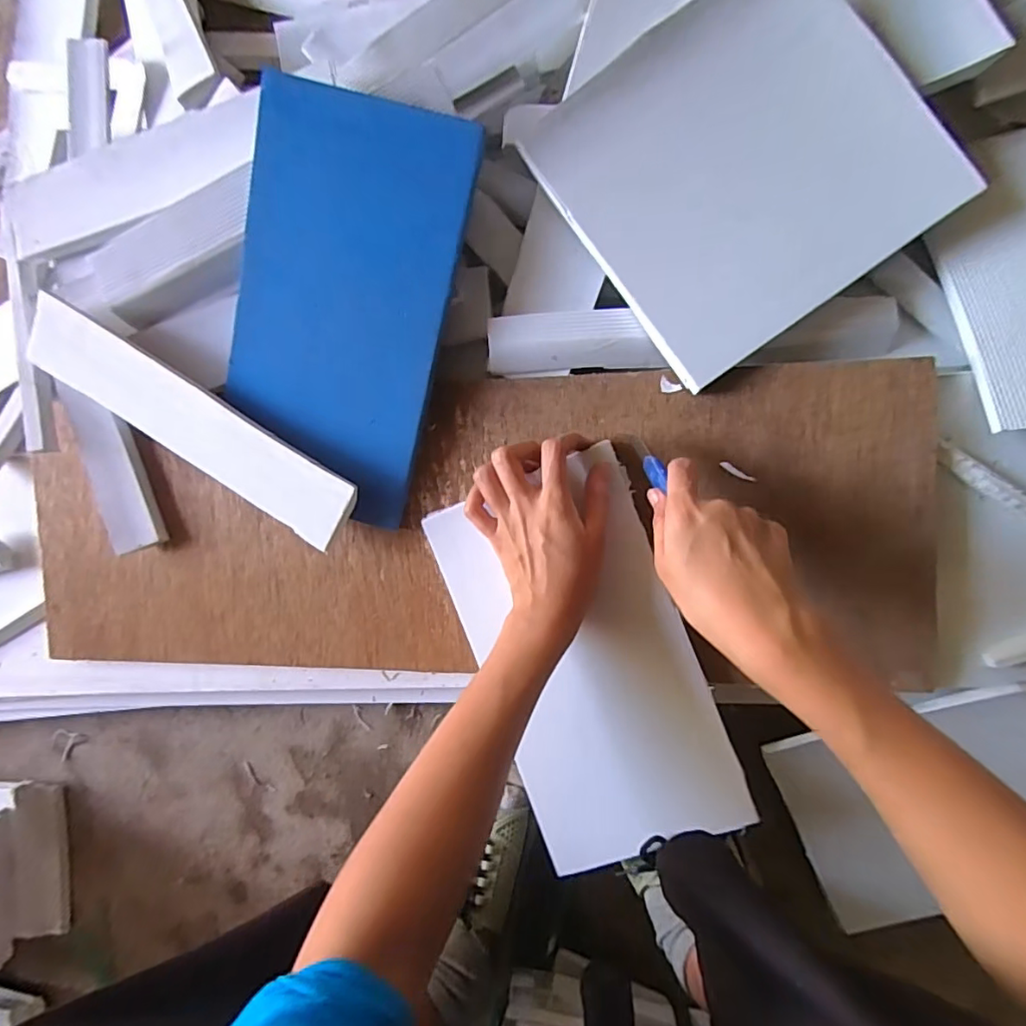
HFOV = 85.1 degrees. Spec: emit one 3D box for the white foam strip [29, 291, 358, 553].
[{"bbox_3d":[-0.246,-0.068,0.423,0.282,0.011,0.061,32,111,5],"label":"white foam strip"}]

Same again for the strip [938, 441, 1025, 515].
[{"bbox_3d":[0.326,-0.017,0.375,0.091,0.007,0.016,36,97,6],"label":"strip"}]

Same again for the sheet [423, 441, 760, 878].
[{"bbox_3d":[0.053,0.110,0.408,0.150,0.011,0.280,-22,89,10],"label":"sheet"}]

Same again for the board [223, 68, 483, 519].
[{"bbox_3d":[-0.125,-0.142,0.402,0.150,0.010,0.273,15,104,1],"label":"board"}]

